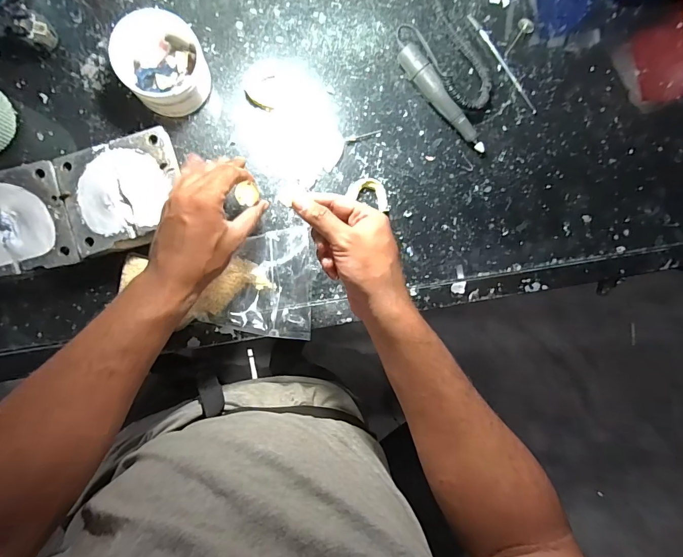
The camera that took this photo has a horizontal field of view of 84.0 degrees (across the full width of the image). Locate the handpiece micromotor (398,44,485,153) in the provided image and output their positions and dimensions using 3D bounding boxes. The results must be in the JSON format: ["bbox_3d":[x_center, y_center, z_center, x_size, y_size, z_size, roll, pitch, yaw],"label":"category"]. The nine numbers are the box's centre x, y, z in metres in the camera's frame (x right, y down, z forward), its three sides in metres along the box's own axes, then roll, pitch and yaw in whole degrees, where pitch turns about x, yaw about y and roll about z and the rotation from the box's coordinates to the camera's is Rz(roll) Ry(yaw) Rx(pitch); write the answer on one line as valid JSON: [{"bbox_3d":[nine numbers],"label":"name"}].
[{"bbox_3d":[0.134,-0.234,0.504,0.024,0.033,0.163,-42,95,-5],"label":"handpiece micromotor"}]

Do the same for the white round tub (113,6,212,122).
[{"bbox_3d":[-0.207,-0.247,0.442,0.093,0.061,0.099,0,91,-7],"label":"white round tub"}]

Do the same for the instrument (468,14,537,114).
[{"bbox_3d":[0.226,-0.299,0.529,0.010,0.004,0.159,-38,95,-5],"label":"instrument"}]

